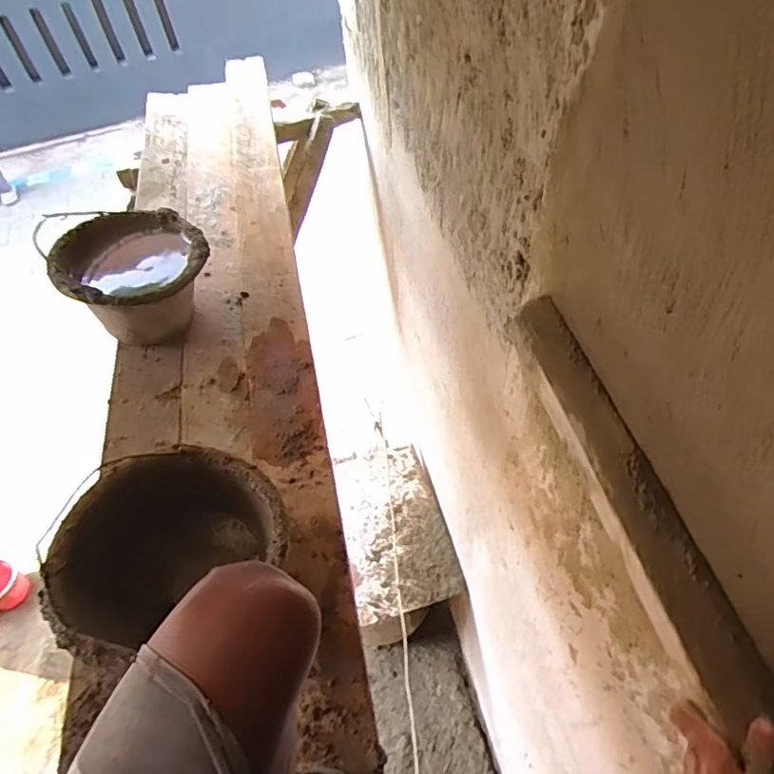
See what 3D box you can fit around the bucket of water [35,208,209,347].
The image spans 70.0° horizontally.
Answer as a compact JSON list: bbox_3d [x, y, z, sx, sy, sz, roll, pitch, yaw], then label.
[{"bbox_3d":[-0.467,-0.214,1.032,0.236,0.182,0.284,-30,59,-19],"label":"bucket of water"}]

